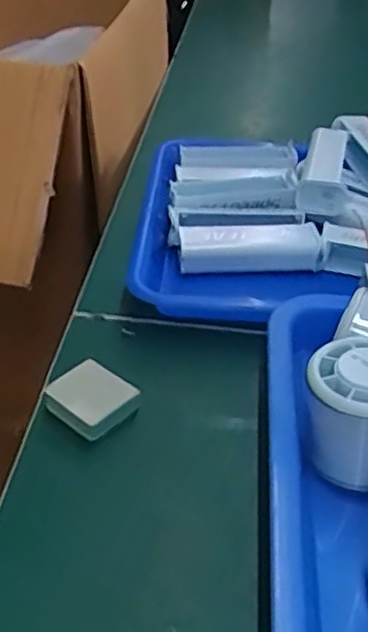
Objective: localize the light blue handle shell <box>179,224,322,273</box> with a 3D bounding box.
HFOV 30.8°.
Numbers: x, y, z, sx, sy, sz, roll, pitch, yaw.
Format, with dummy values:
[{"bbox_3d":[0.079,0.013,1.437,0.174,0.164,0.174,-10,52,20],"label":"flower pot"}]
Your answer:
[{"bbox_3d":[0.048,-0.049,0.485,0.101,0.023,0.033,-2,38,-7],"label":"light blue handle shell"}]

